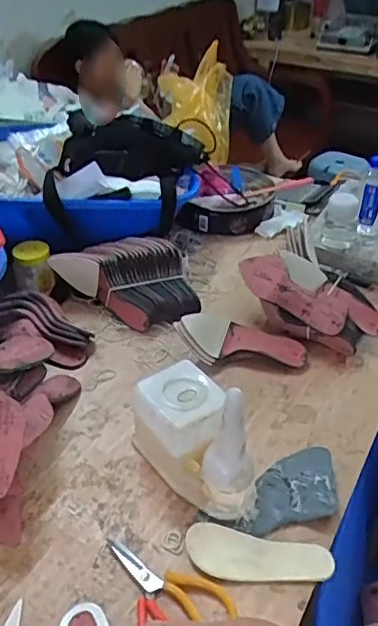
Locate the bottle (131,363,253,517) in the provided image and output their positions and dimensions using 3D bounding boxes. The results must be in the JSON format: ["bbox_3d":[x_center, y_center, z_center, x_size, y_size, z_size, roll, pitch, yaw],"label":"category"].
[{"bbox_3d":[0.013,0.167,0.786,0.106,0.159,0.194,-22,42,-27],"label":"bottle"}]

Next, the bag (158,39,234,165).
[{"bbox_3d":[0.014,-0.515,1.433,0.180,0.234,0.334,3,37,3],"label":"bag"}]

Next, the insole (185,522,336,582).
[{"bbox_3d":[0.088,0.308,0.716,0.182,0.009,0.065,8,37,9],"label":"insole"}]

